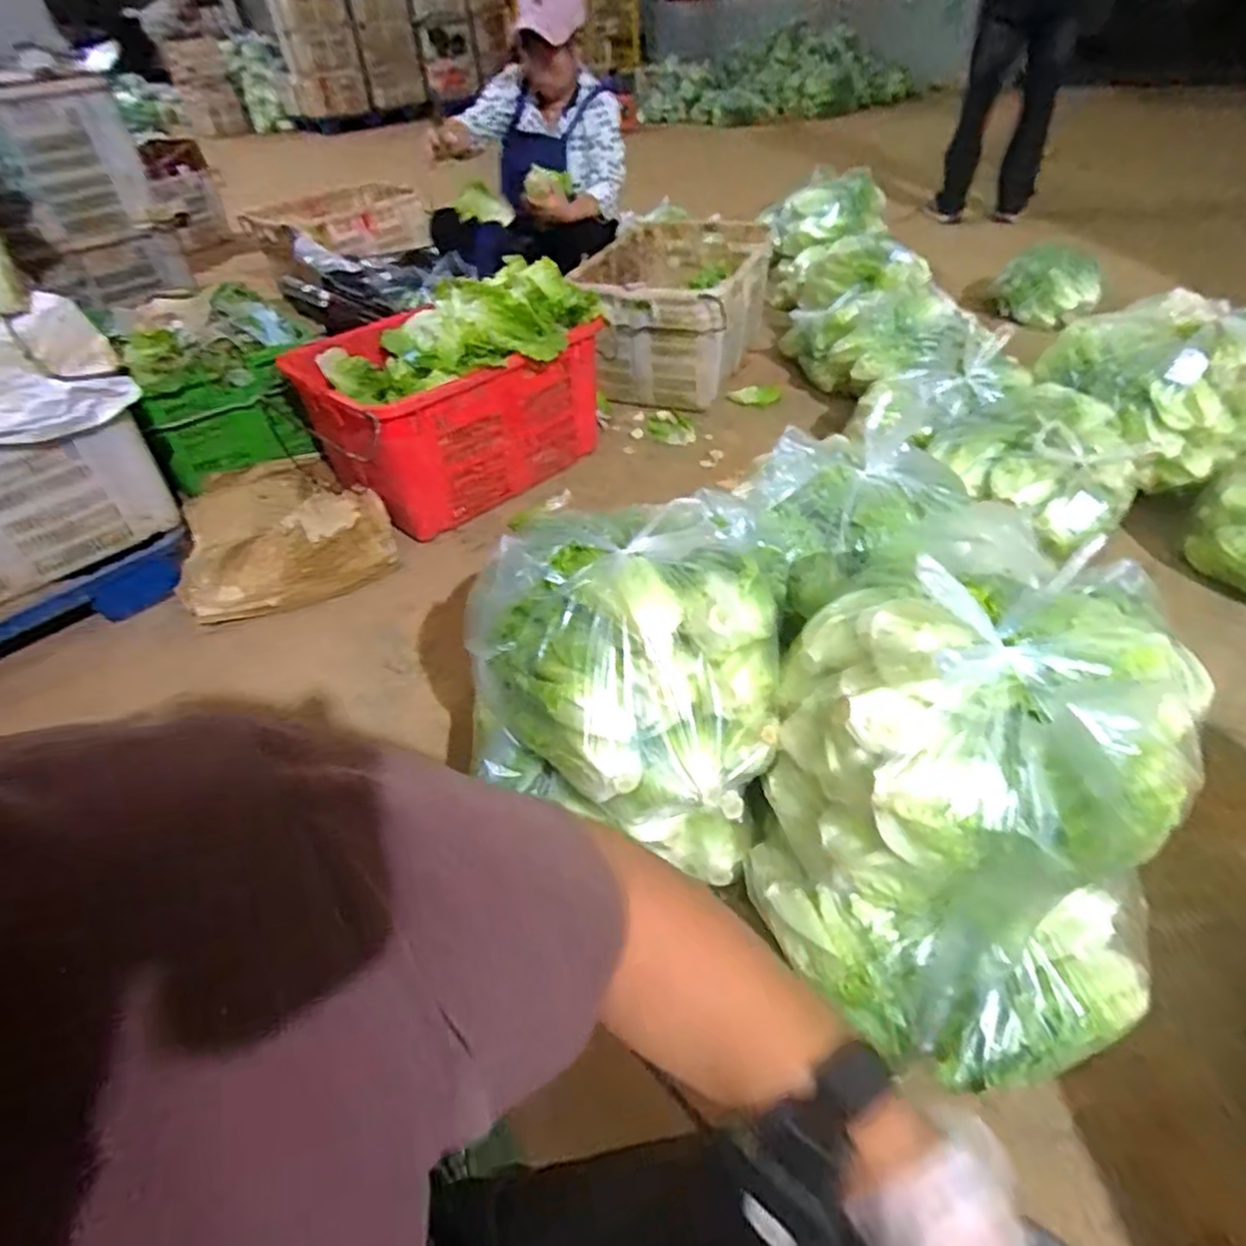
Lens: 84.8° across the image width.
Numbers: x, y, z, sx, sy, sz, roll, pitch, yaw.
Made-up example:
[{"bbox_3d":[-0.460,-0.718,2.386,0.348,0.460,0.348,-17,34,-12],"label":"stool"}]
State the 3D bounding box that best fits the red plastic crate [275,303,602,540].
[{"bbox_3d":[-0.424,-0.521,1.728,0.644,0.385,0.457,-36,50,-28],"label":"red plastic crate"}]

